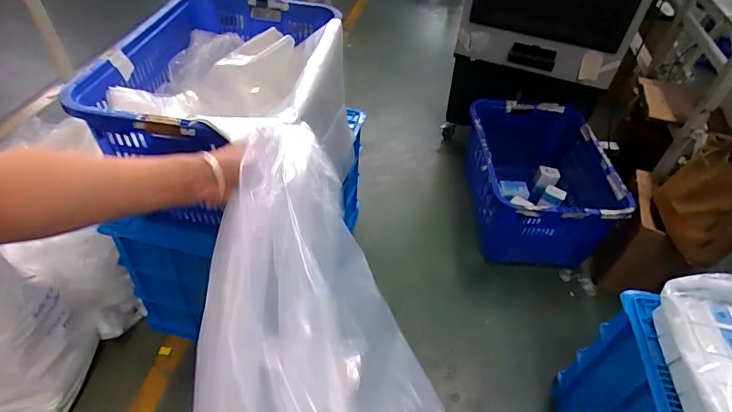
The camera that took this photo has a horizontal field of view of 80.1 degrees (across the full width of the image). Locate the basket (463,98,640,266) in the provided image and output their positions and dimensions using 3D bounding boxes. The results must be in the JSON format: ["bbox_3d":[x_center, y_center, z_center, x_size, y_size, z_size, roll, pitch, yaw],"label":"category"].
[{"bbox_3d":[0.683,-0.103,1.827,0.512,0.370,0.703,7,47,2],"label":"basket"}]

